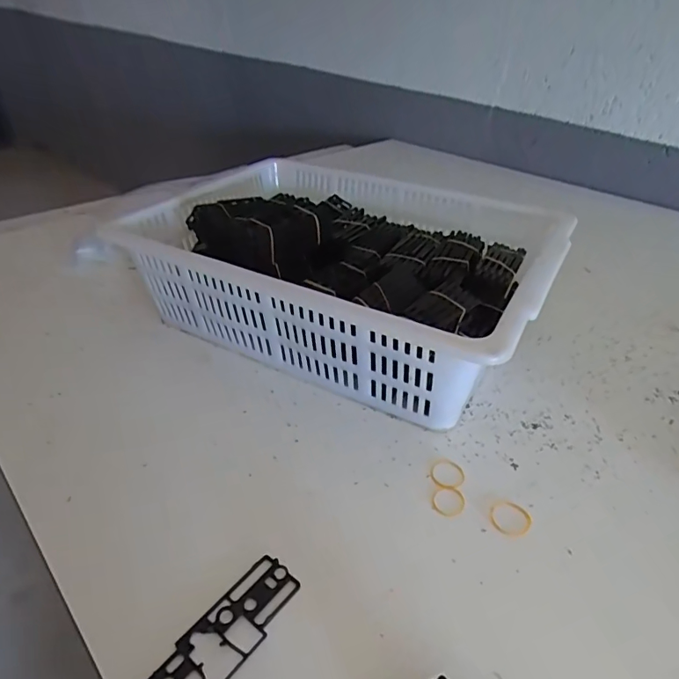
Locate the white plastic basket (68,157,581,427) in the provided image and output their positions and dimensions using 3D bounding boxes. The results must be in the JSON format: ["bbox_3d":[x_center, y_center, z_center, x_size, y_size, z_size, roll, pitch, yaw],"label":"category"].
[{"bbox_3d":[0.007,-0.098,0.658,0.508,0.140,0.404,18,37,23],"label":"white plastic basket"}]

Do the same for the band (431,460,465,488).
[{"bbox_3d":[0.101,0.125,0.459,0.032,0.004,0.032,1,34,-1],"label":"band"}]

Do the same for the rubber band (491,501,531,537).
[{"bbox_3d":[0.146,0.151,0.419,0.034,0.004,0.035,1,34,-1],"label":"rubber band"}]

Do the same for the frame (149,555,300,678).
[{"bbox_3d":[-0.079,0.204,0.338,0.043,0.005,0.120,25,41,31],"label":"frame"}]

